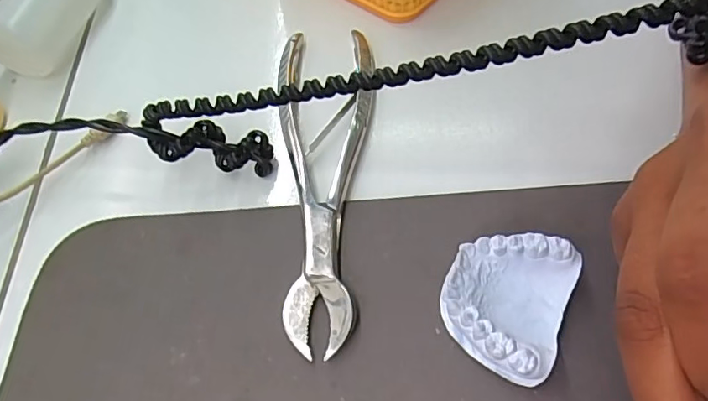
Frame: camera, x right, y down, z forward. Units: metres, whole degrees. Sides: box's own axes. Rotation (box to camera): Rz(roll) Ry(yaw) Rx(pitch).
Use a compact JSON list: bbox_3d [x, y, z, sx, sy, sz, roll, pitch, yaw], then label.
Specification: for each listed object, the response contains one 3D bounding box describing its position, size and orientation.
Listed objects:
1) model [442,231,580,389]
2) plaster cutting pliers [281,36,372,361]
[{"bbox_3d":[0.065,0.043,0.231,0.049,0.022,0.059,20,62,14],"label":"model"},{"bbox_3d":[-0.019,-0.016,0.277,0.052,0.011,0.190,1,59,3],"label":"plaster cutting pliers"}]

